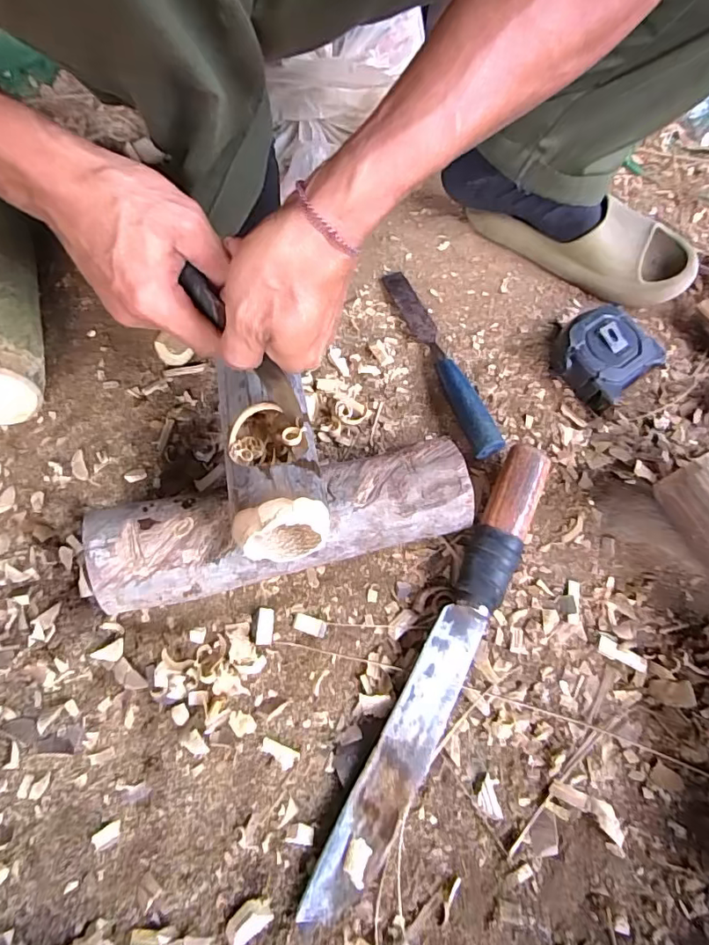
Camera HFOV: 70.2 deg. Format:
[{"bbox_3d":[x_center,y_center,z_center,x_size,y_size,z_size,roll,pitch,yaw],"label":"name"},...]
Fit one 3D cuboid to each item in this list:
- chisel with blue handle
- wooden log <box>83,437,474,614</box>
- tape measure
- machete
[{"bbox_3d":[0.077,-0.116,0.475,0.023,0.031,0.234,-17,67,-10],"label":"chisel with blue handle"},{"bbox_3d":[-0.048,0.037,0.378,0.270,0.064,0.073,-14,66,-7],"label":"wooden log"},{"bbox_3d":[0.227,-0.109,0.468,0.083,0.044,0.087,-40,73,-18],"label":"tape measure"},{"bbox_3d":[0.065,0.128,0.355,0.038,0.038,0.337,27,67,10],"label":"machete"}]

